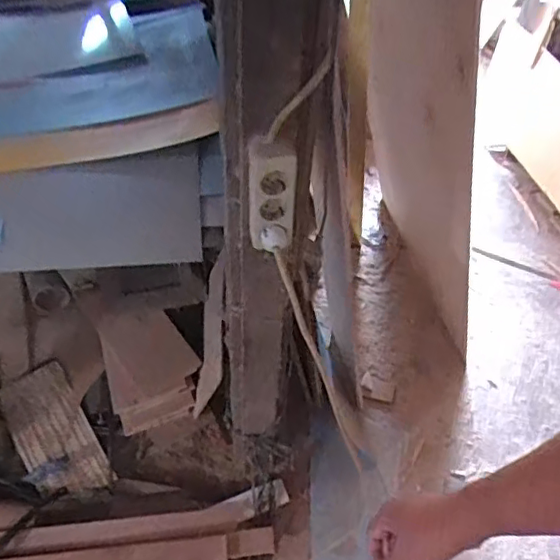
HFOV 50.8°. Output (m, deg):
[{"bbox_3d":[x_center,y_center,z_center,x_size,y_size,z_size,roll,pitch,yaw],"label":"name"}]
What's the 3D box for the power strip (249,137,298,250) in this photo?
[{"bbox_3d":[-0.012,-0.124,0.826,0.070,0.170,0.041,1,47,0],"label":"power strip"}]

